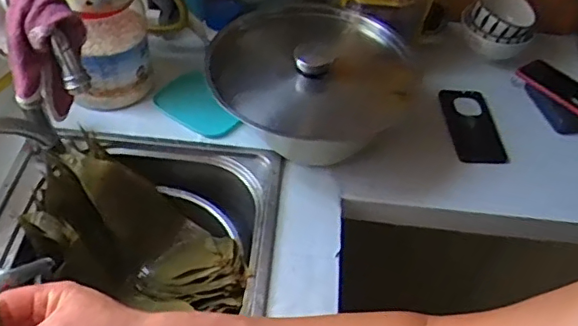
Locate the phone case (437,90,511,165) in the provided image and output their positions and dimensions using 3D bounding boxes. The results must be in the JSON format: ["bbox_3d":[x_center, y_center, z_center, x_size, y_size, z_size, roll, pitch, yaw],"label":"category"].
[{"bbox_3d":[0.308,-0.064,0.968,0.095,0.016,0.169,6,43,-6],"label":"phone case"}]

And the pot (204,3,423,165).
[{"bbox_3d":[0.030,-0.116,0.891,0.284,0.119,0.296,3,49,-4],"label":"pot"}]

